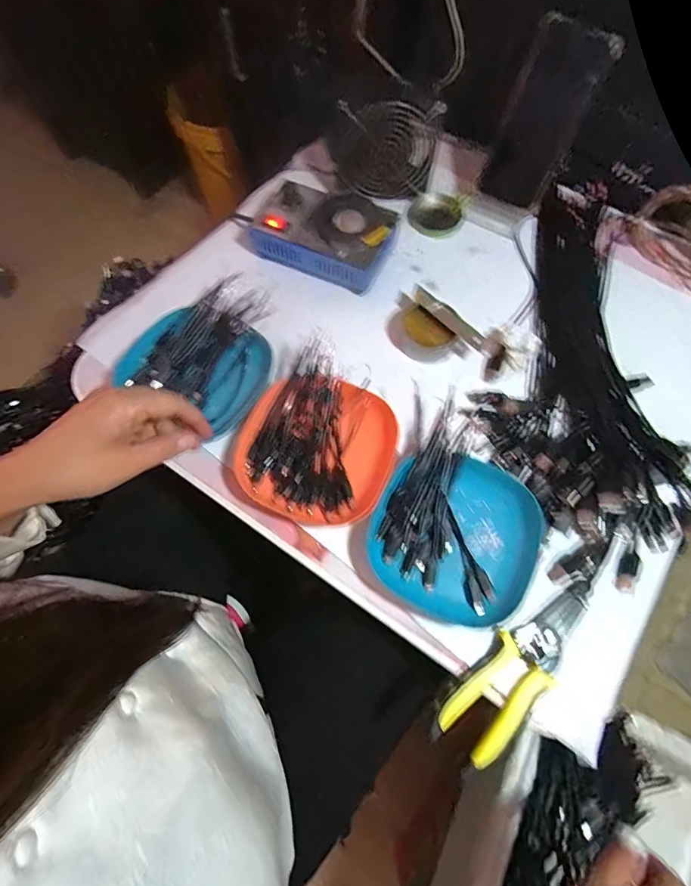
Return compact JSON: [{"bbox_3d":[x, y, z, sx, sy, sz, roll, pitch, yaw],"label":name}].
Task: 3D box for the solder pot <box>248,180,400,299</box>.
[{"bbox_3d":[-0.026,-0.243,0.491,0.154,0.050,0.094,22,71,8],"label":"solder pot"}]

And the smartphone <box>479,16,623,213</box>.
[{"bbox_3d":[0.221,-0.361,0.488,0.081,0.163,0.011,25,42,5],"label":"smartphone"}]

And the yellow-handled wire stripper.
[{"bbox_3d":[0.145,0.180,0.355,0.161,0.015,0.051,-42,75,-14],"label":"yellow-handled wire stripper"}]

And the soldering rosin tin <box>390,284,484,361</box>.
[{"bbox_3d":[0.087,-0.121,0.465,0.060,0.028,0.112,-42,75,-15],"label":"soldering rosin tin"}]

